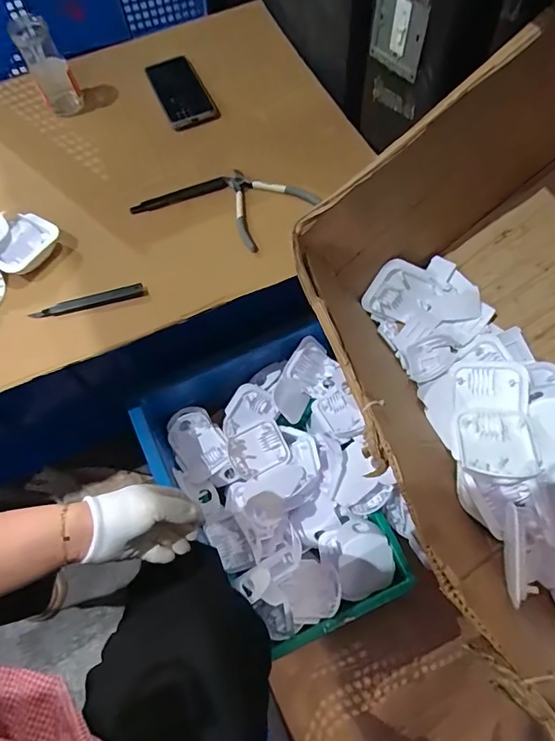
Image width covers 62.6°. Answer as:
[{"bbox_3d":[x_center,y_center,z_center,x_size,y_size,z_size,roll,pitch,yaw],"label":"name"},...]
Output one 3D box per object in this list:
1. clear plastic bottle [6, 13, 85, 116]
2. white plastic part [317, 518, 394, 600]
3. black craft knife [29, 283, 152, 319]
[{"bbox_3d":[-0.350,-0.462,0.698,0.056,0.131,0.056,-29,66,-11],"label":"clear plastic bottle"},{"bbox_3d":[0.128,0.292,0.714,0.100,0.044,0.107,-23,65,-8],"label":"white plastic part"},{"bbox_3d":[-0.244,-0.088,0.589,0.147,0.010,0.019,-14,64,-4],"label":"black craft knife"}]

